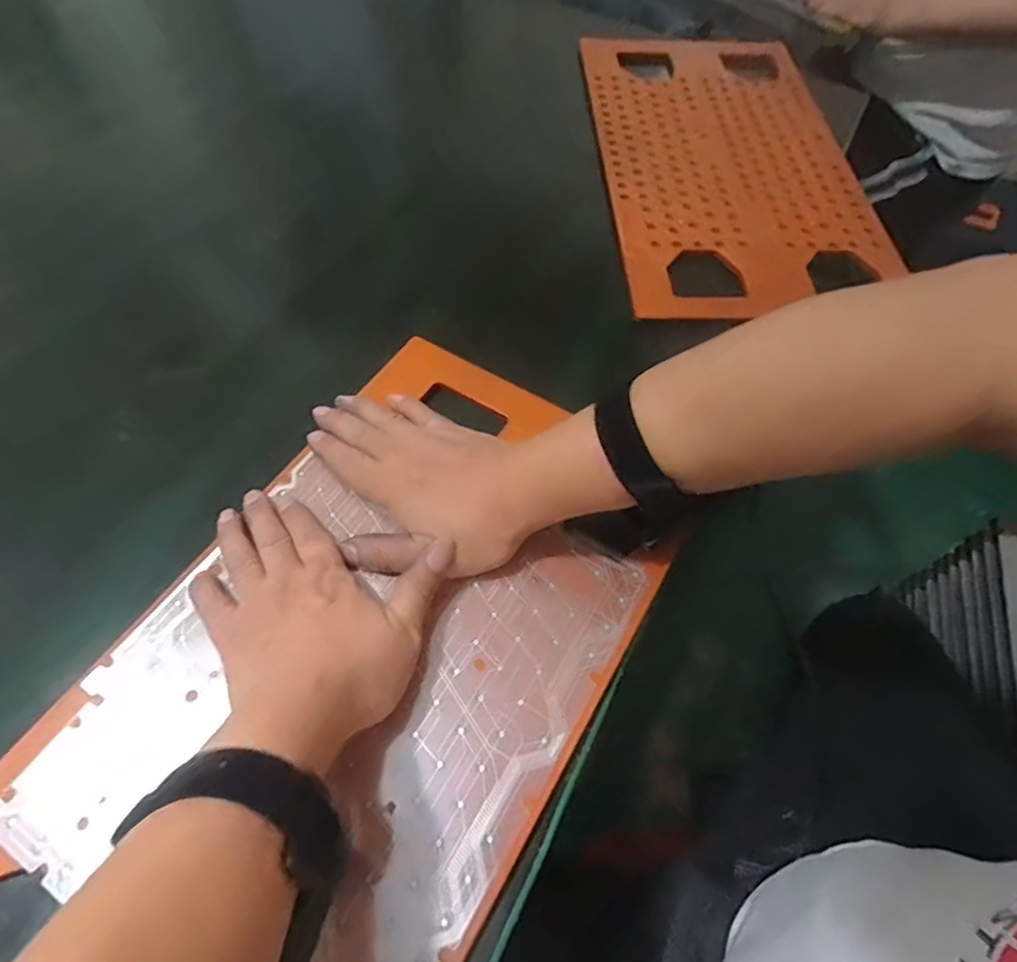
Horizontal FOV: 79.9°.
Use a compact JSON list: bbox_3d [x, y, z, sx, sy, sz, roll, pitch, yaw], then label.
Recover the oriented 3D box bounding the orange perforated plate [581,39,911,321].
[{"bbox_3d":[0.213,-0.323,0.598,0.237,0.012,0.433,-2,60,-1],"label":"orange perforated plate"}]

